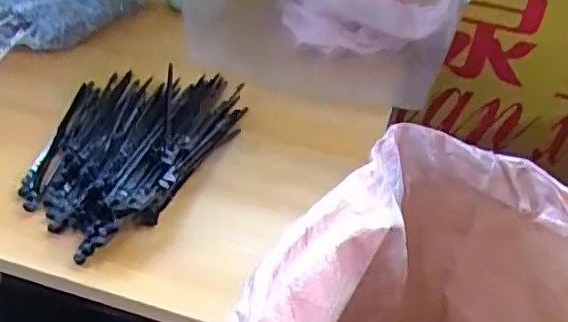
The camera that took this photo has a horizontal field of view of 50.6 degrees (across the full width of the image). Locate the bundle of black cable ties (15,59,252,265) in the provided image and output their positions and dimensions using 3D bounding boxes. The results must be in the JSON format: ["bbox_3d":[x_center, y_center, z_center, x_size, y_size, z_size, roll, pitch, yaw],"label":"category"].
[{"bbox_3d":[-0.123,-0.026,0.511,0.144,0.039,0.280,9,33,2],"label":"bundle of black cable ties"}]

